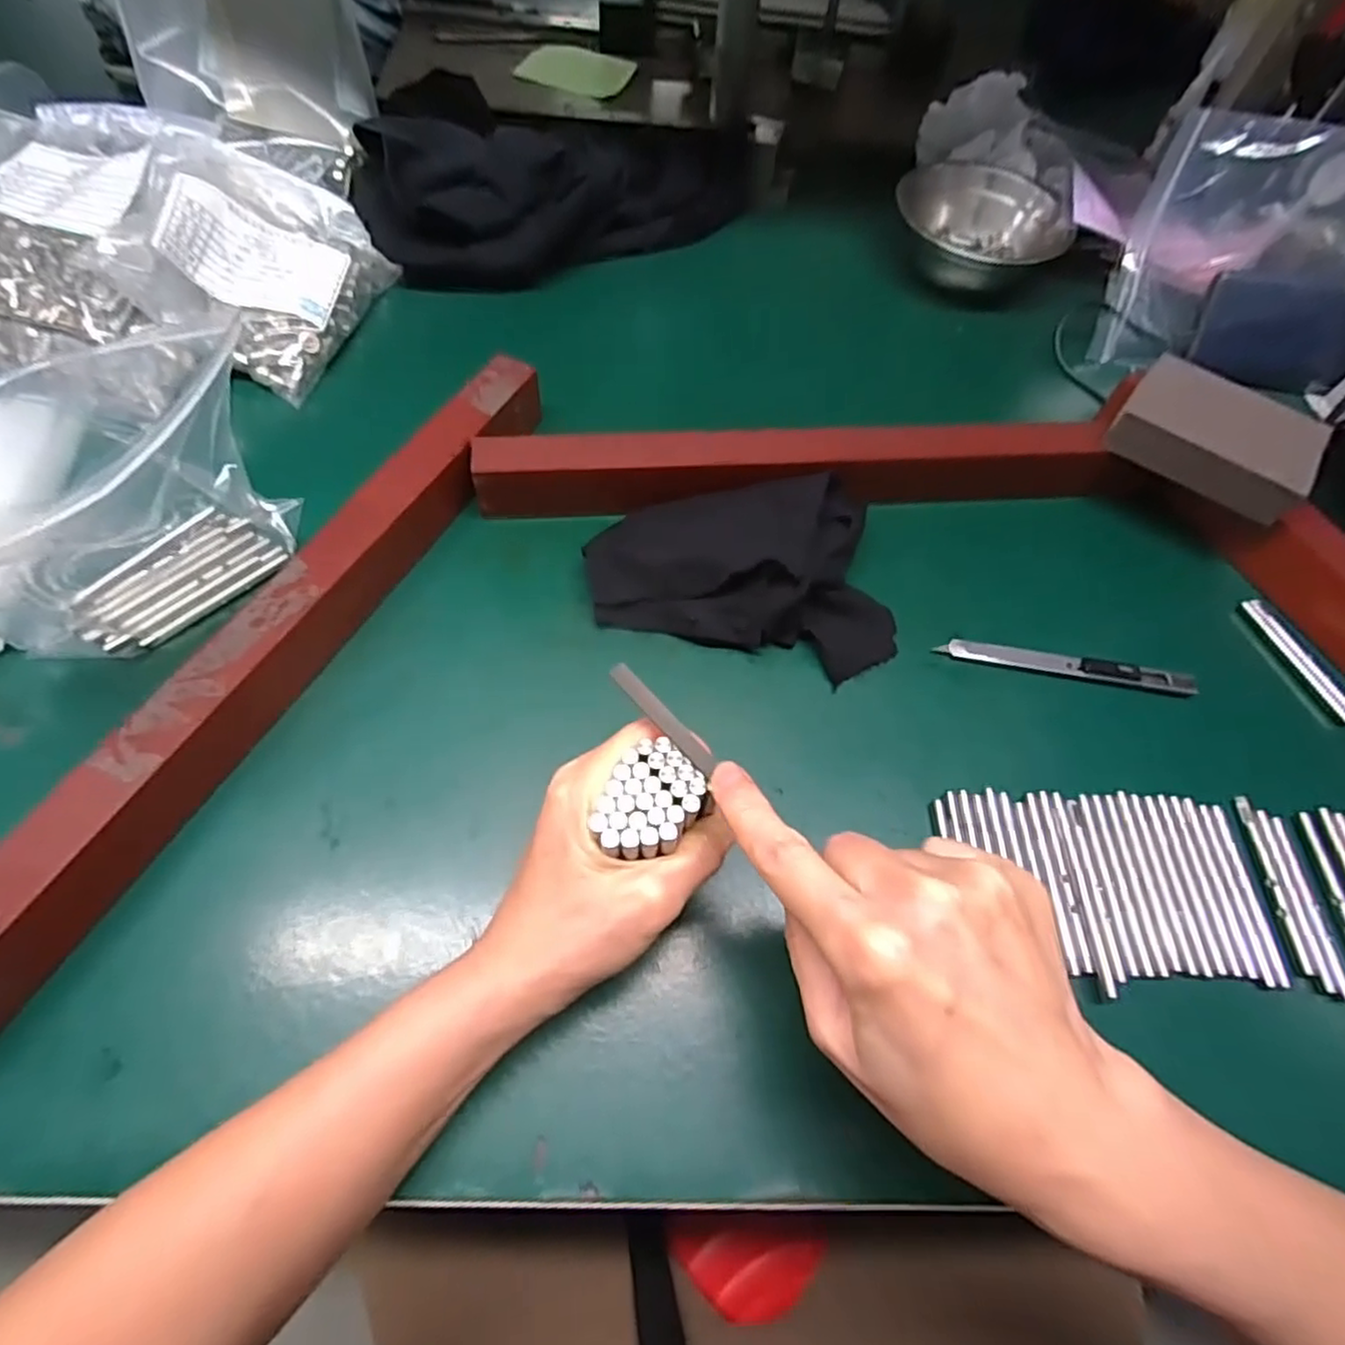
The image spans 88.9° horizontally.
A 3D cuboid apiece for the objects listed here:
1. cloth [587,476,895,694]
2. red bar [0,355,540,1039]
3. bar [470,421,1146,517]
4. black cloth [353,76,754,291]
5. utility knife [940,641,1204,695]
[{"bbox_3d":[0.038,-0.047,0.353,0.152,0.037,0.111,-13,62,-11],"label":"cloth"},{"bbox_3d":[-0.176,-0.019,0.318,0.032,0.044,0.384,23,61,9],"label":"red bar"},{"bbox_3d":[0.083,-0.119,0.396,0.381,0.039,0.041,-3,61,-6],"label":"bar"},{"bbox_3d":[-0.070,-0.359,0.497,0.298,0.096,0.079,-21,64,-15],"label":"black cloth"},{"bbox_3d":[0.207,-0.004,0.360,0.133,0.006,0.015,10,60,1],"label":"utility knife"}]

